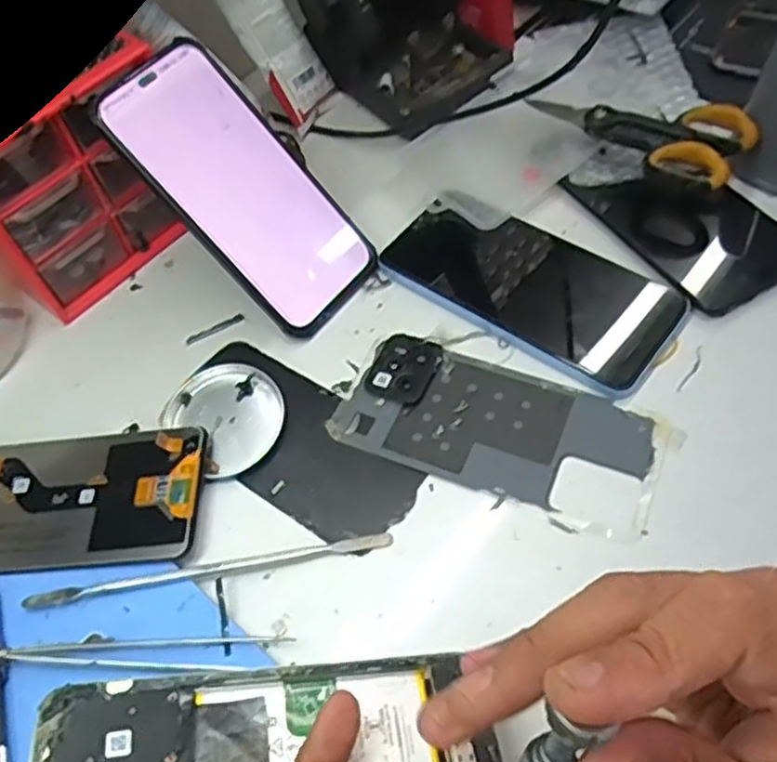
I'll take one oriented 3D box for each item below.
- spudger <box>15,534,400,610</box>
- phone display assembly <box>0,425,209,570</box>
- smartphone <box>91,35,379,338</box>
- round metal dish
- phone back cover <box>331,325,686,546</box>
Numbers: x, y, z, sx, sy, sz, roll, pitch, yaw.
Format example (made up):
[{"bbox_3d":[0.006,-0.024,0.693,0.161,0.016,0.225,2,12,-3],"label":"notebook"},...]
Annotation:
[{"bbox_3d":[-0.082,0.088,0.341,0.167,0.008,0.008,-11,56,-3],"label":"spudger"},{"bbox_3d":[-0.176,0.060,0.369,0.166,0.007,0.071,-7,54,6],"label":"phone display assembly"},{"bbox_3d":[-0.082,-0.110,0.418,0.169,0.008,0.079,48,65,-15],"label":"smartphone"},{"bbox_3d":[-0.085,0.017,0.389,0.054,0.010,0.064,-36,61,-18],"label":"round metal dish"},{"bbox_3d":[0.058,0.023,0.375,0.160,0.004,0.075,21,60,17],"label":"phone back cover"}]

